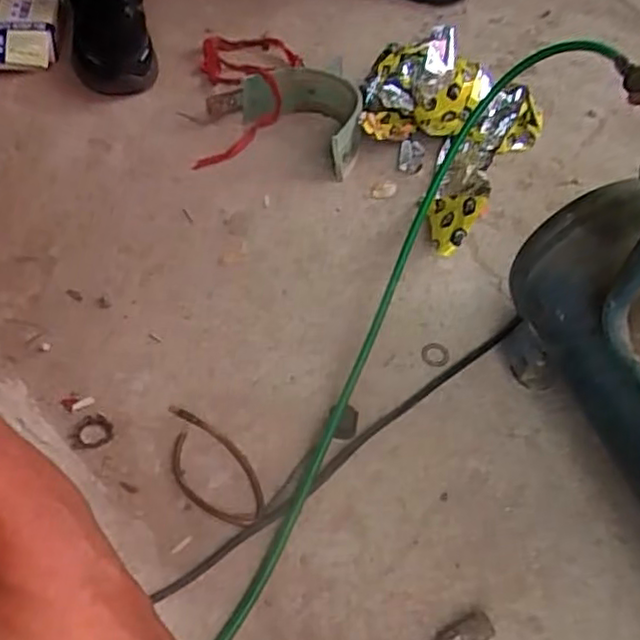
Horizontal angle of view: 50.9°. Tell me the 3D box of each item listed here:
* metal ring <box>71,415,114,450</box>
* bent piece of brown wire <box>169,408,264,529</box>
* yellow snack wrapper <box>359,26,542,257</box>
[{"bbox_3d":[-0.210,0.106,0.621,0.033,0.004,0.036,2,54,-2],"label":"metal ring"},{"bbox_3d":[-0.097,0.130,0.604,0.064,0.009,0.134,-35,63,-25],"label":"bent piece of brown wire"},{"bbox_3d":[0.133,-0.230,0.809,0.210,0.126,0.297,25,55,17],"label":"yellow snack wrapper"}]

